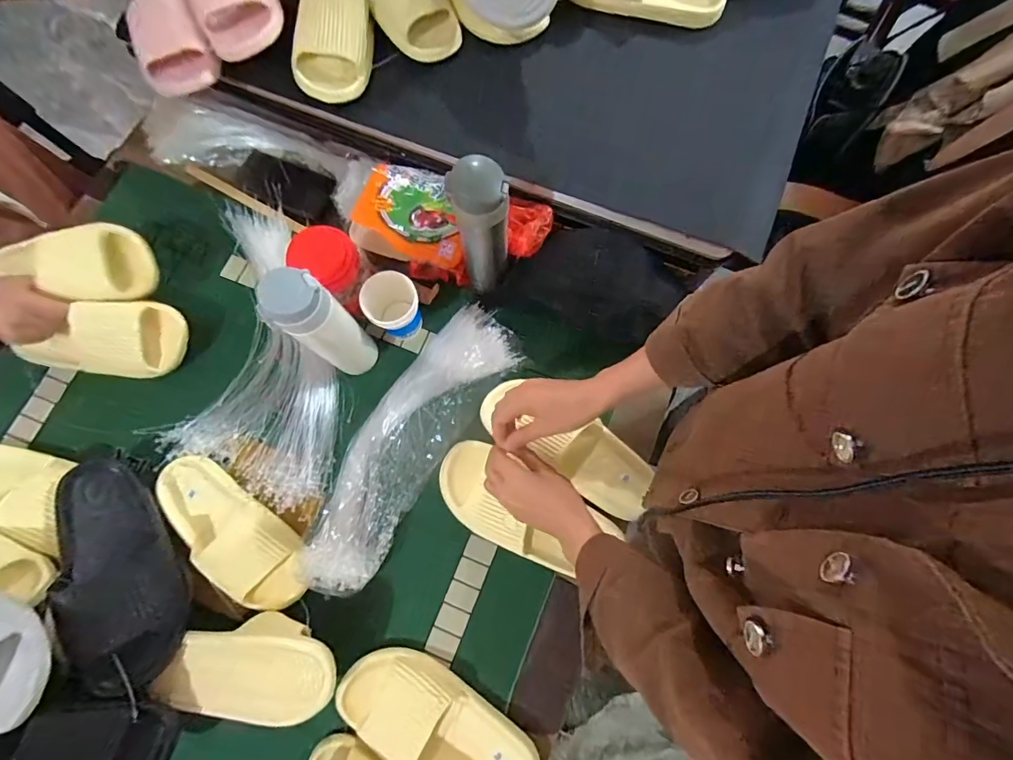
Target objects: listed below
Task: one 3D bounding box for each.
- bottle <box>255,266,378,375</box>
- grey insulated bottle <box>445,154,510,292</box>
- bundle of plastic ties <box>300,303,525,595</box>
[{"bbox_3d":[-0.219,-0.062,0.552,0.063,0.217,0.060,0,78,0],"label":"bottle"},{"bbox_3d":[-0.031,-0.187,0.583,0.063,0.207,0.075,-19,78,-4],"label":"grey insulated bottle"},{"bbox_3d":[-0.131,0.074,0.604,0.130,0.041,0.406,33,80,7],"label":"bundle of plastic ties"}]

